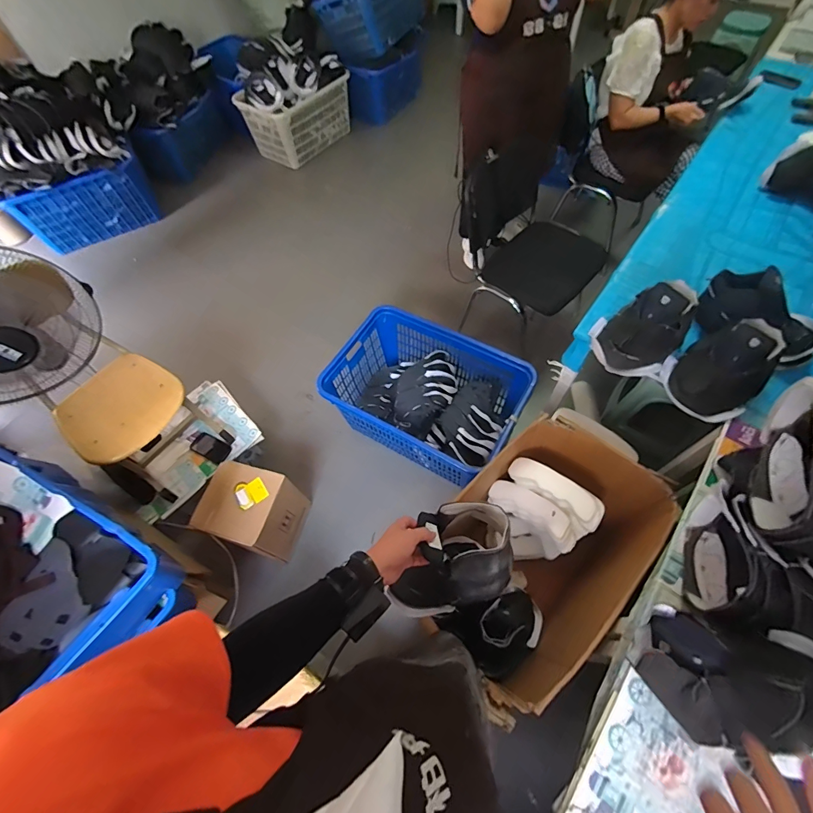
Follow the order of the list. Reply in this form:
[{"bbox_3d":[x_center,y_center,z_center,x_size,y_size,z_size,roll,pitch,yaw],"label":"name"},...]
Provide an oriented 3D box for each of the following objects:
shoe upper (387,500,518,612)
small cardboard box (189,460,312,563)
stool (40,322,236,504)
[{"bbox_3d":[0.077,0.284,0.748,0.233,0.160,0.163,-15,61,-6],"label":"shoe upper"},{"bbox_3d":[-0.543,0.394,1.457,0.260,0.333,0.249,15,63,11],"label":"small cardboard box"},{"bbox_3d":[-0.899,0.073,1.396,0.320,0.384,0.333,32,67,19],"label":"stool"}]

